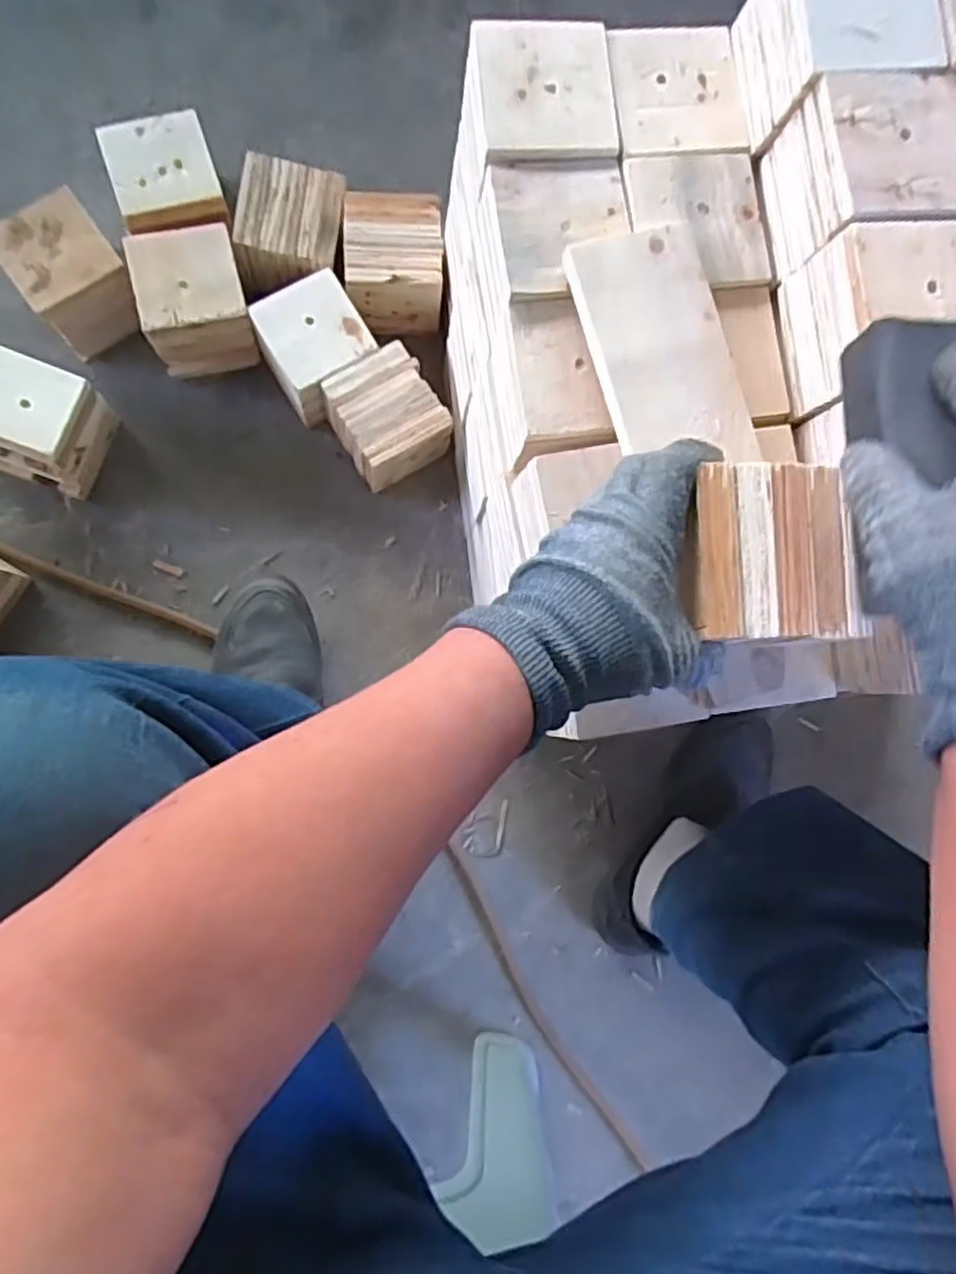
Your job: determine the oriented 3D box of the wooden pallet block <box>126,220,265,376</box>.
[{"bbox_3d":[-0.269,-0.321,0.713,0.094,0.079,0.098,-14,87,-7],"label":"wooden pallet block"}]

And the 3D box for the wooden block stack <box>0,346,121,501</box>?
[{"bbox_3d":[-0.411,-0.197,0.697,0.102,0.106,0.094,21,83,-4],"label":"wooden block stack"}]

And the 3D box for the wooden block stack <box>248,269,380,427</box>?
[{"bbox_3d":[-0.157,-0.277,0.729,0.094,0.085,0.102,-30,89,-8],"label":"wooden block stack"}]

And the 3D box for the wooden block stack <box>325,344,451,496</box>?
[{"bbox_3d":[-0.090,-0.209,0.733,0.093,0.085,0.098,-34,90,-8],"label":"wooden block stack"}]

